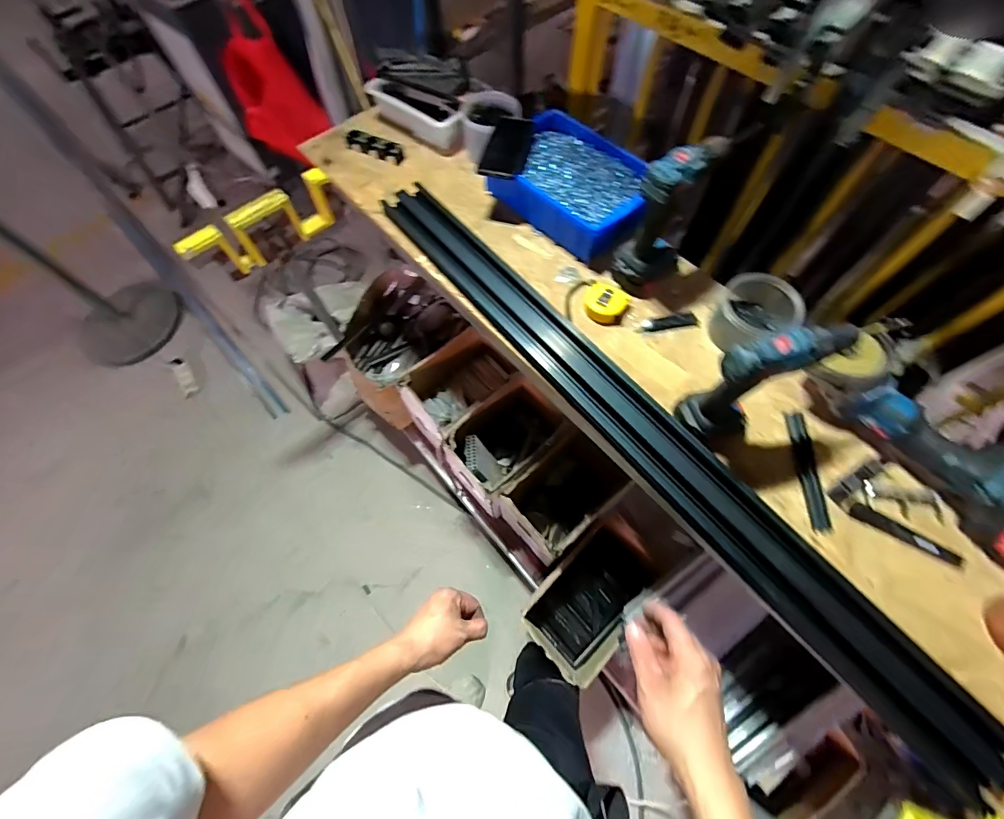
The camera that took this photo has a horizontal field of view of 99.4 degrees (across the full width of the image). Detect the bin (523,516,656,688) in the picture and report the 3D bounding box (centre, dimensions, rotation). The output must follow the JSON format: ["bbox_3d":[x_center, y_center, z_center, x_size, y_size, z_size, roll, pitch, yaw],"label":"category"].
[{"bbox_3d":[0.228,0.483,1.112,0.218,0.196,0.362,39,72,15],"label":"bin"}]

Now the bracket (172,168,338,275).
[{"bbox_3d":[-0.514,-0.394,0.929,0.329,0.114,0.045,-41,72,-15],"label":"bracket"}]

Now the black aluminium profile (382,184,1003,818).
[{"bbox_3d":[0.175,-0.013,0.659,0.105,0.052,1.160,-37,71,-14],"label":"black aluminium profile"}]

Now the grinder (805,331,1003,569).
[{"bbox_3d":[0.588,0.044,0.572,0.103,0.112,0.381,-37,71,-14],"label":"grinder"}]

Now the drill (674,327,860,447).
[{"bbox_3d":[0.332,-0.033,0.561,0.145,0.214,0.088,-30,70,-11],"label":"drill"}]

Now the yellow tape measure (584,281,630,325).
[{"bbox_3d":[0.179,-0.185,0.735,0.070,0.027,0.076,0,67,1],"label":"yellow tape measure"}]

